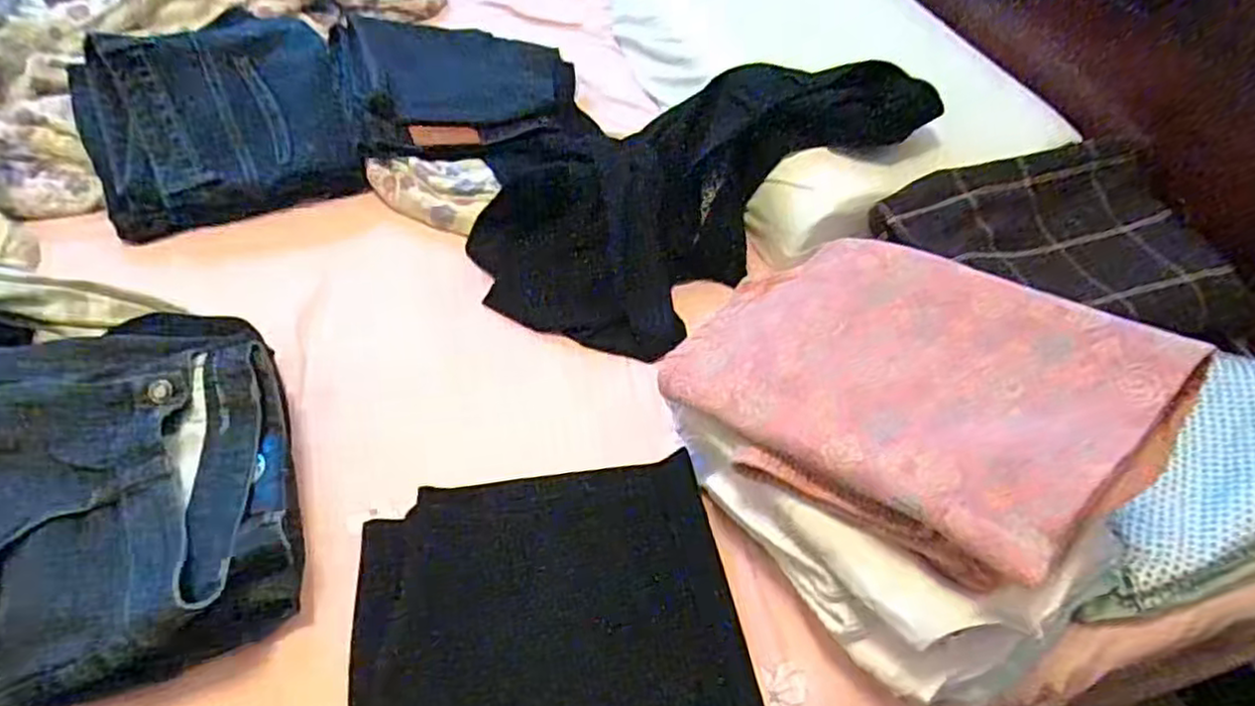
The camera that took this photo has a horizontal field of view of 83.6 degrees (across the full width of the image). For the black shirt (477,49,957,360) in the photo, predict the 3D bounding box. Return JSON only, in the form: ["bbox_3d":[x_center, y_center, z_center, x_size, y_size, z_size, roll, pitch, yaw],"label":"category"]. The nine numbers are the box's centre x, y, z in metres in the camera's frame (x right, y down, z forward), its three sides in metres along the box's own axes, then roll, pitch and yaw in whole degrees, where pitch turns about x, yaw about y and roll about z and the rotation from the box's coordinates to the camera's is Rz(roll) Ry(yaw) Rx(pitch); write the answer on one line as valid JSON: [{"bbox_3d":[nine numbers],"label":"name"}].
[{"bbox_3d":[0.066,-0.186,0.745,0.470,0.107,0.292,-30,58,-5],"label":"black shirt"}]

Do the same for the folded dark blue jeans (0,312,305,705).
[{"bbox_3d":[-0.383,0.098,0.488,0.268,0.069,0.299,-16,54,-18],"label":"folded dark blue jeans"}]

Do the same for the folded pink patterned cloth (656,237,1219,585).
[{"bbox_3d":[0.177,0.017,0.461,0.280,0.040,0.203,27,57,37],"label":"folded pink patterned cloth"}]

